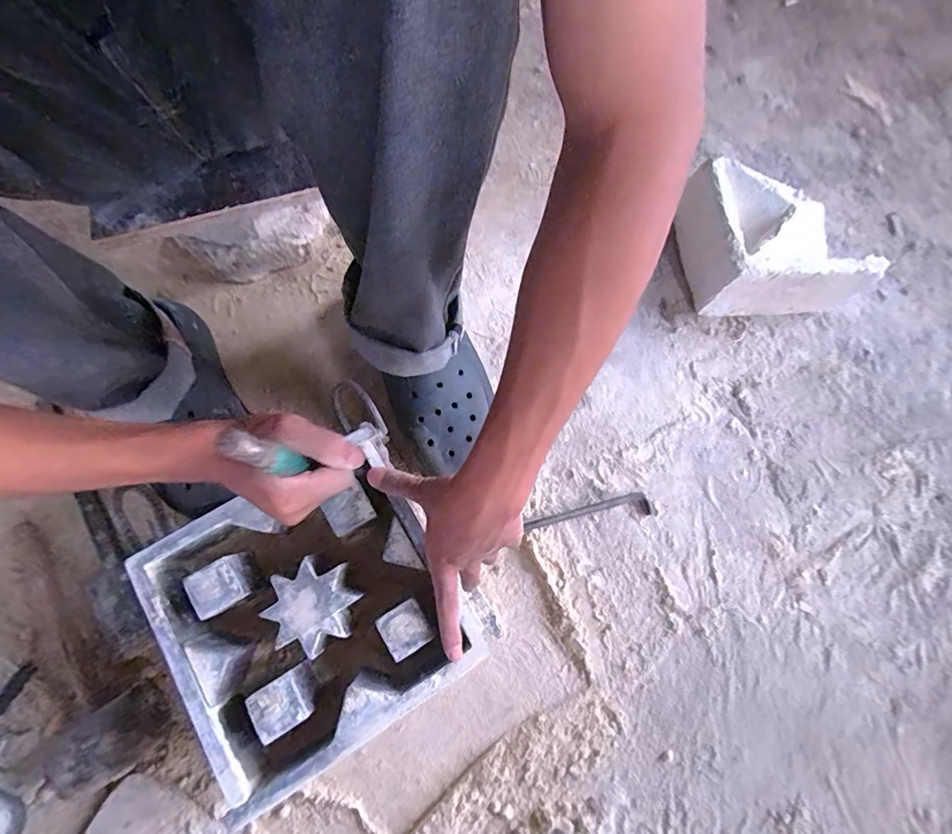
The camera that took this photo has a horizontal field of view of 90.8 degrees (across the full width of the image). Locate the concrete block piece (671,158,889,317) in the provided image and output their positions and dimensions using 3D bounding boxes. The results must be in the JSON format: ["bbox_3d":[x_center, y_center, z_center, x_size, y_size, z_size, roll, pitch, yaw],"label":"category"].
[{"bbox_3d":[0.381,-0.224,0.610,0.209,0.108,0.156,-3,71,-3],"label":"concrete block piece"}]

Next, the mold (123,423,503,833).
[{"bbox_3d":[-0.142,0.172,0.431,0.221,0.090,0.222,-29,76,-10],"label":"mold"}]

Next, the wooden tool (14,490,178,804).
[{"bbox_3d":[-0.432,0.241,0.498,0.096,0.063,0.298,-41,66,-13],"label":"wooden tool"}]

